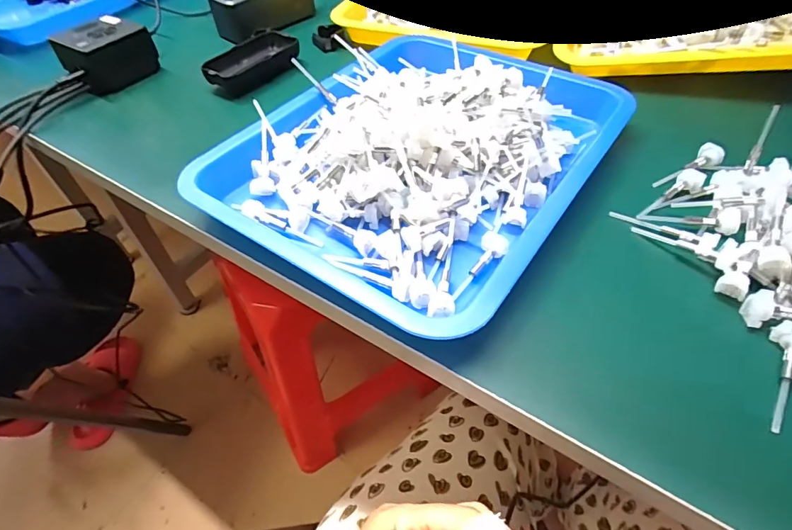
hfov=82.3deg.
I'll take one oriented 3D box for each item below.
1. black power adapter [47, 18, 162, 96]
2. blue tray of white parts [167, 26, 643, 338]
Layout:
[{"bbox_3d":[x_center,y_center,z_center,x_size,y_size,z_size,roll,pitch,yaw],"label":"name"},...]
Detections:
[{"bbox_3d":[-0.326,-0.237,0.511,0.069,0.053,0.085,26,55,22],"label":"black power adapter"},{"bbox_3d":[0.020,-0.104,0.374,0.265,0.051,0.309,26,55,22],"label":"blue tray of white parts"}]

